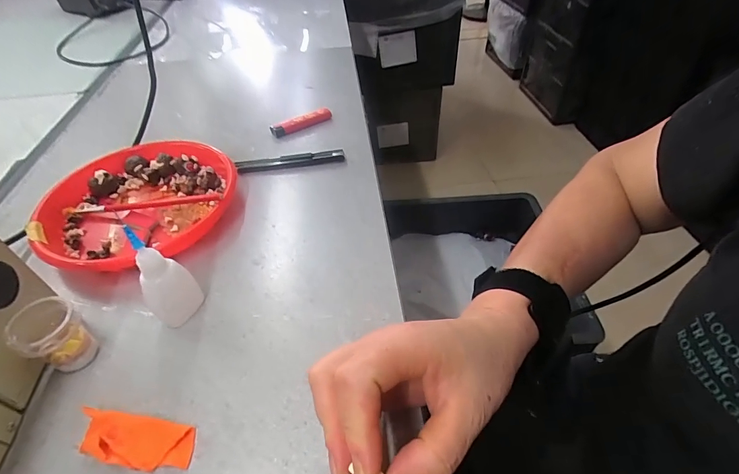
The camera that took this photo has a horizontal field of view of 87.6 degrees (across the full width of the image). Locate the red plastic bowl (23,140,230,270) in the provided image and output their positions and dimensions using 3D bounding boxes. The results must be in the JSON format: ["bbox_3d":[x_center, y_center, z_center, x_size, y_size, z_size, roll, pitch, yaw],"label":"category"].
[{"bbox_3d":[-0.224,-0.038,0.385,0.181,0.028,0.159,-31,51,-25],"label":"red plastic bowl"}]

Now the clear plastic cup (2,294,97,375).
[{"bbox_3d":[-0.215,0.070,0.266,0.033,0.046,0.036,26,52,26],"label":"clear plastic cup"}]

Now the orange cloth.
[{"bbox_3d":[-0.143,0.122,0.234,0.073,0.012,0.028,6,46,9],"label":"orange cloth"}]

